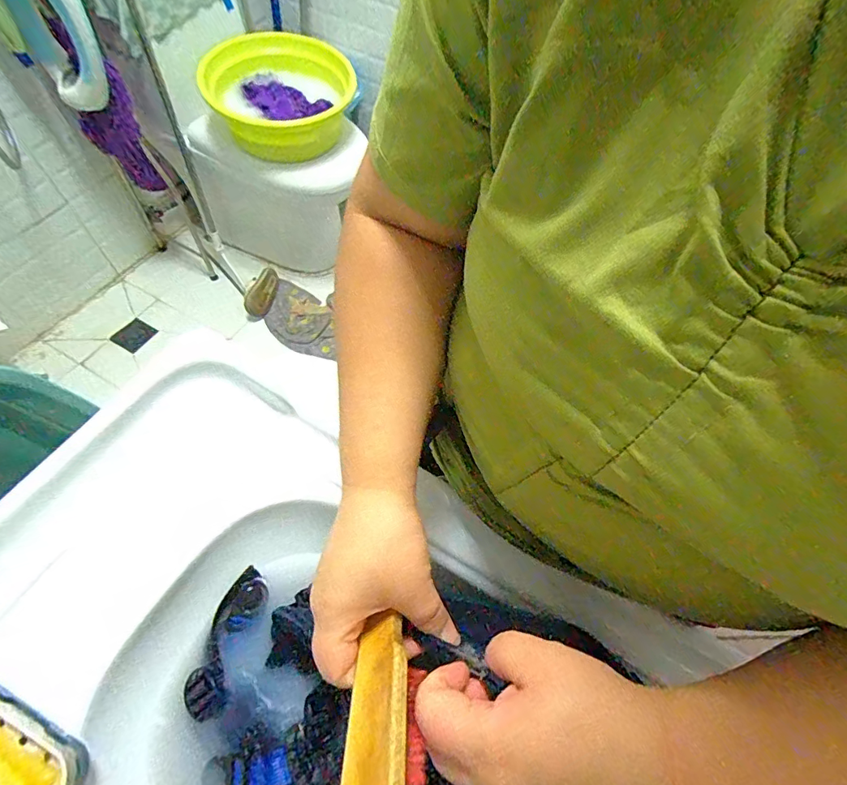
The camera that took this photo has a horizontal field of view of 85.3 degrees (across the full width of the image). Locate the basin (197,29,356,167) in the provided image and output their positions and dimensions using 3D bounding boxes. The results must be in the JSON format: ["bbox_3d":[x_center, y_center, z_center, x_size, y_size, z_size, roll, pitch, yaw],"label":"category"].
[{"bbox_3d":[-0.365,-0.766,1.211,0.362,0.205,0.356,2,61,-3],"label":"basin"}]

